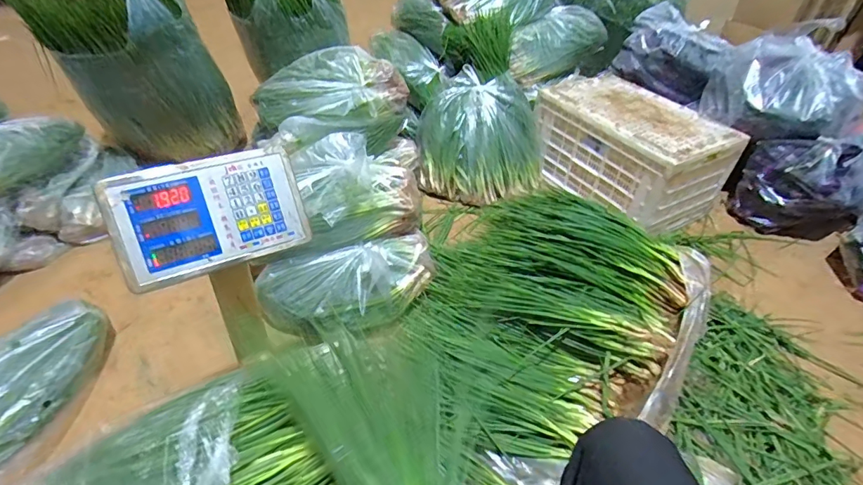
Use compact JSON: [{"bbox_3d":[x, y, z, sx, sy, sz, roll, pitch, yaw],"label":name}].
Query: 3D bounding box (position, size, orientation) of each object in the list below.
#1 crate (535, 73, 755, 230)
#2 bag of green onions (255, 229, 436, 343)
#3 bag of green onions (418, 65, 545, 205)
[{"bbox_3d":[0.645,-0.315,1.516,0.357,0.279,0.552,-21,47,-26],"label":"crate"},{"bbox_3d":[-0.185,0.095,1.052,0.412,0.131,0.197,-11,43,-17],"label":"bag of green onions"},{"bbox_3d":[0.172,-0.339,1.483,0.424,0.294,0.303,3,41,-1],"label":"bag of green onions"}]

